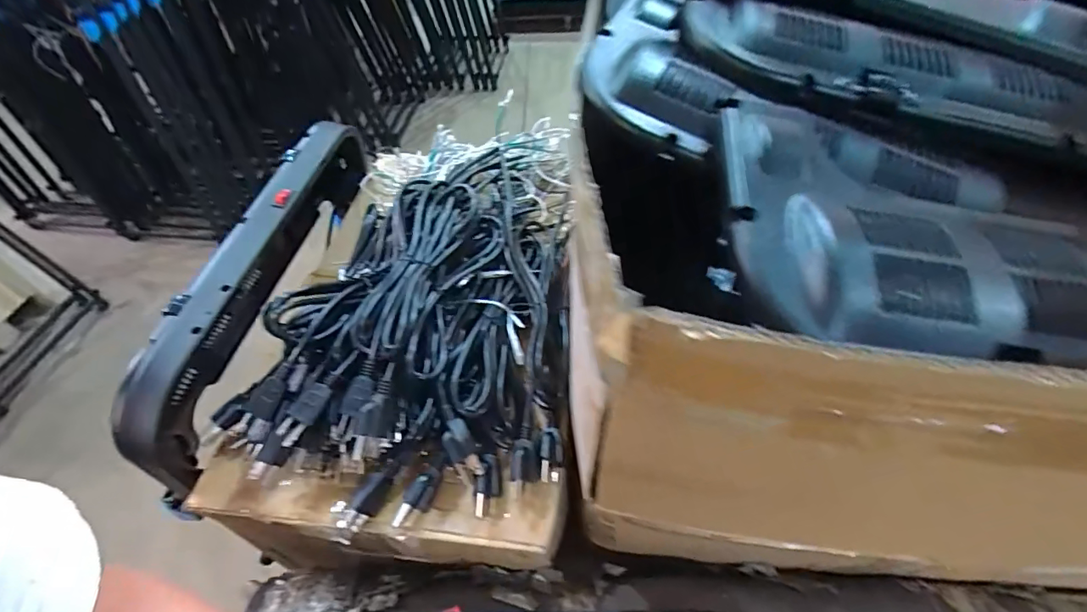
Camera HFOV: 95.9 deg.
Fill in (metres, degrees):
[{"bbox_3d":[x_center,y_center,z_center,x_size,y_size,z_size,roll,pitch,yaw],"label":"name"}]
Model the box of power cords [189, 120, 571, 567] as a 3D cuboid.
[{"bbox_3d":[-0.135,-0.008,0.576,0.342,0.148,0.525,2,52,6],"label":"box of power cords"}]

